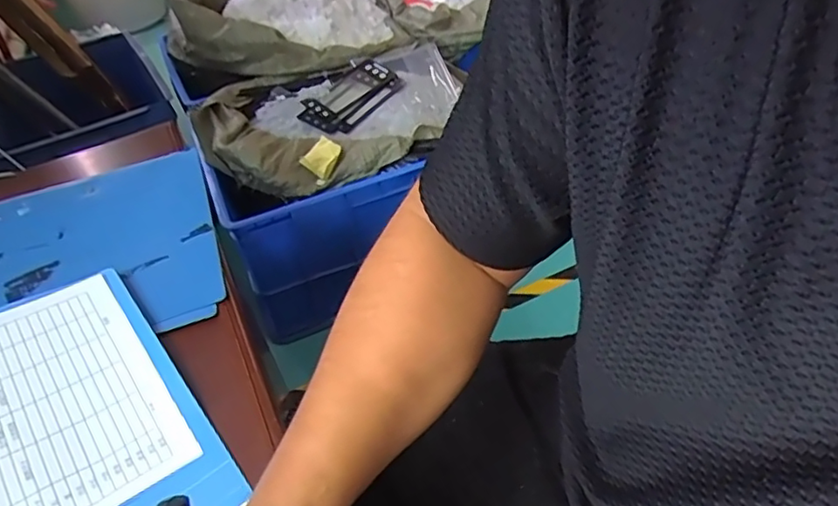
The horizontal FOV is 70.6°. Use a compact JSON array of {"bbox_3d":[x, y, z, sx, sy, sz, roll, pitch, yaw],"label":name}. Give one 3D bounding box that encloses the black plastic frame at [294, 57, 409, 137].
[{"bbox_3d":[-0.137,-0.338,1.262,0.141,0.017,0.241,34,65,24],"label":"black plastic frame"}]

